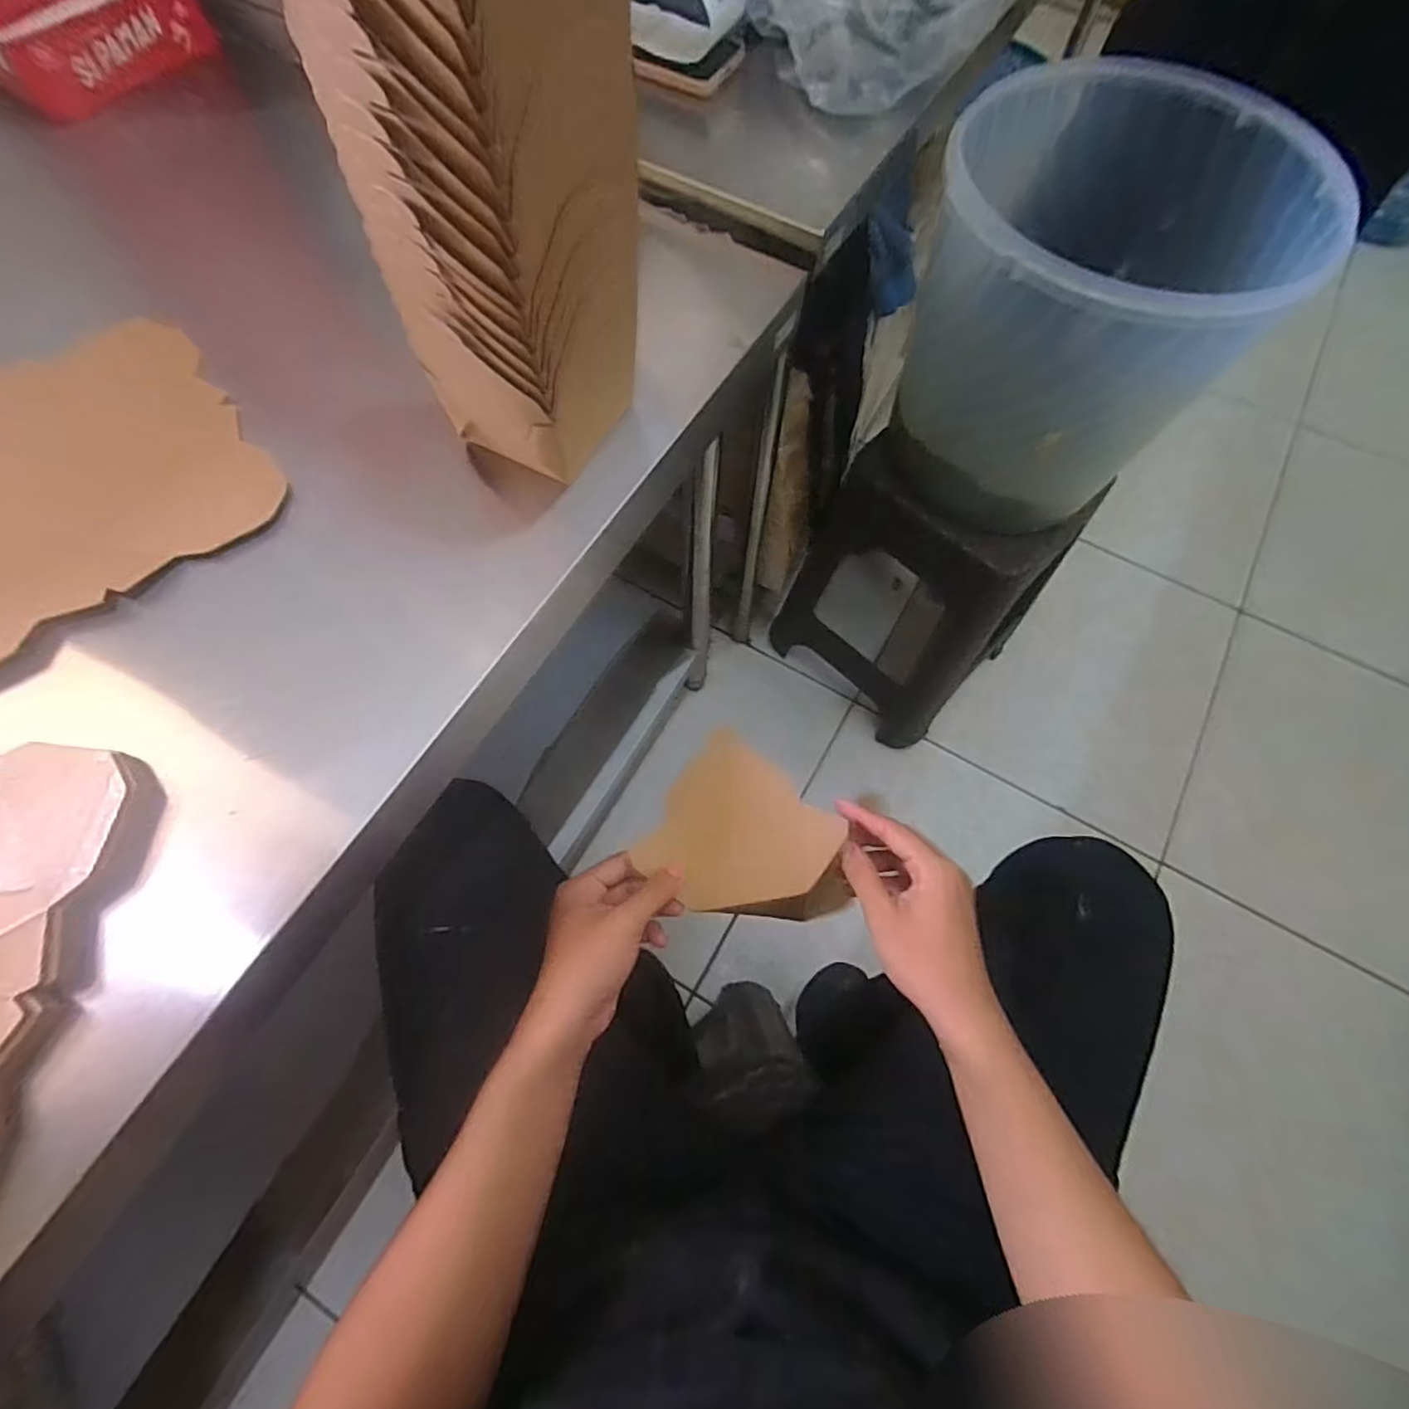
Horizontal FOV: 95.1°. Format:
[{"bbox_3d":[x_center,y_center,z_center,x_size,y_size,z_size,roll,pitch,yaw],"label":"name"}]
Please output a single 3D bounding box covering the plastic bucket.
[{"bbox_3d":[0.397,-0.415,0.709,0.320,0.295,0.343,43,73,14],"label":"plastic bucket"}]

